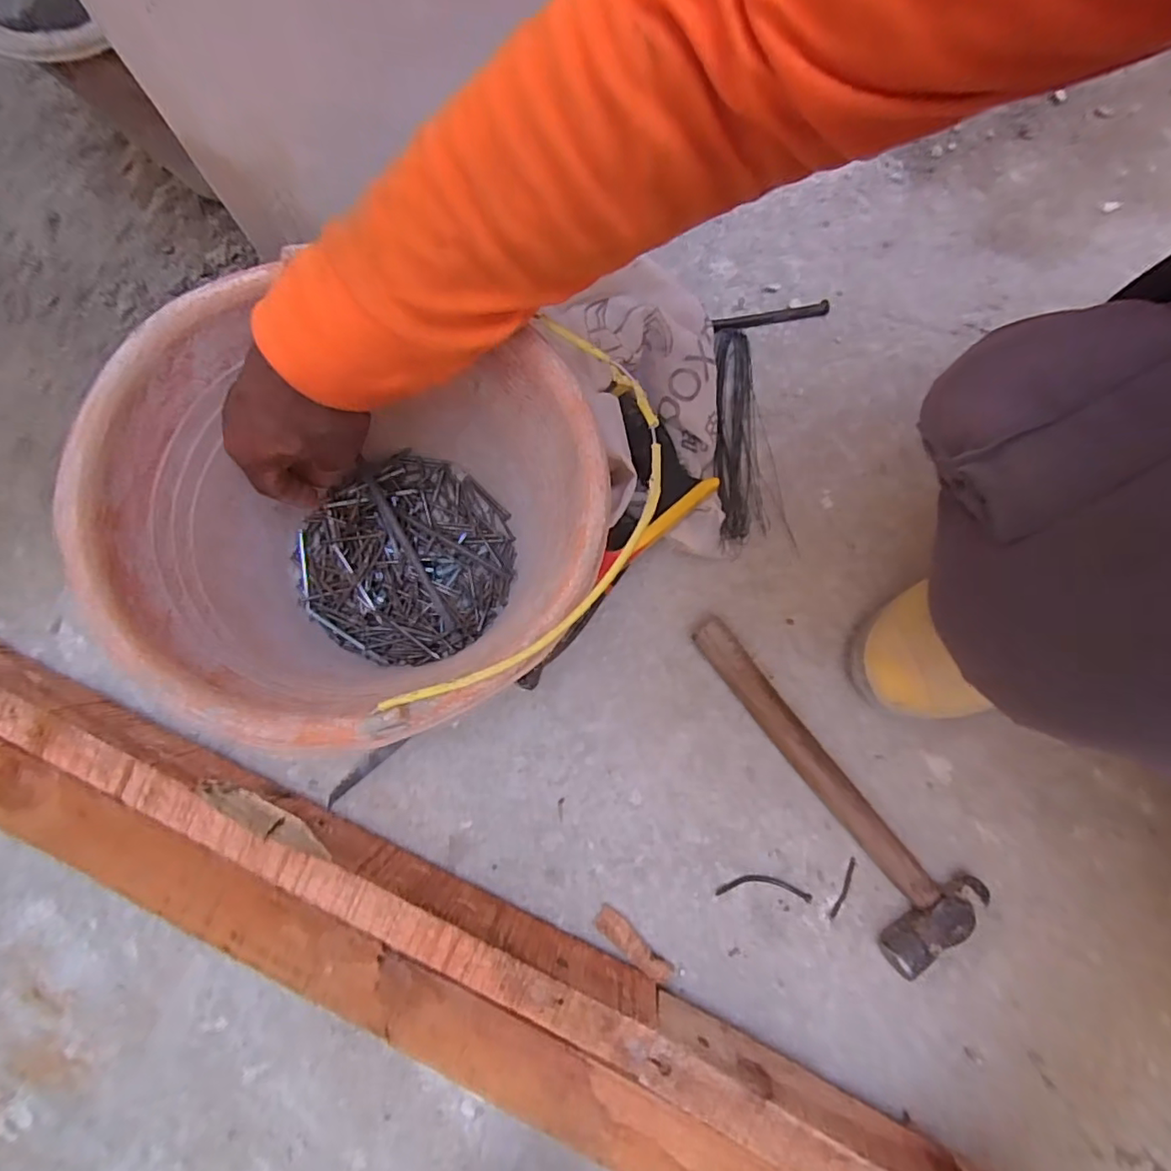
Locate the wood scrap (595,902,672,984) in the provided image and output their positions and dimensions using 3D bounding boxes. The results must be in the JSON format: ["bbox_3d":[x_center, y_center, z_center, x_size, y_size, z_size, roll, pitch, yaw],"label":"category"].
[{"bbox_3d":[0.035,0.264,0.430,0.064,0.008,0.018,40,78,10],"label":"wood scrap"}]

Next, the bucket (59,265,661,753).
[{"bbox_3d":[-0.127,-0.022,0.406,0.270,0.222,0.245,6,75,1],"label":"bucket"}]

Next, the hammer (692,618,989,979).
[{"bbox_3d":[0.183,0.143,0.460,0.081,0.030,0.280,-33,78,-8],"label":"hammer"}]

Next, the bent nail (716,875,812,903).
[{"bbox_3d":[0.137,0.231,0.450,0.072,0.004,0.016,5,75,1],"label":"bent nail"}]

